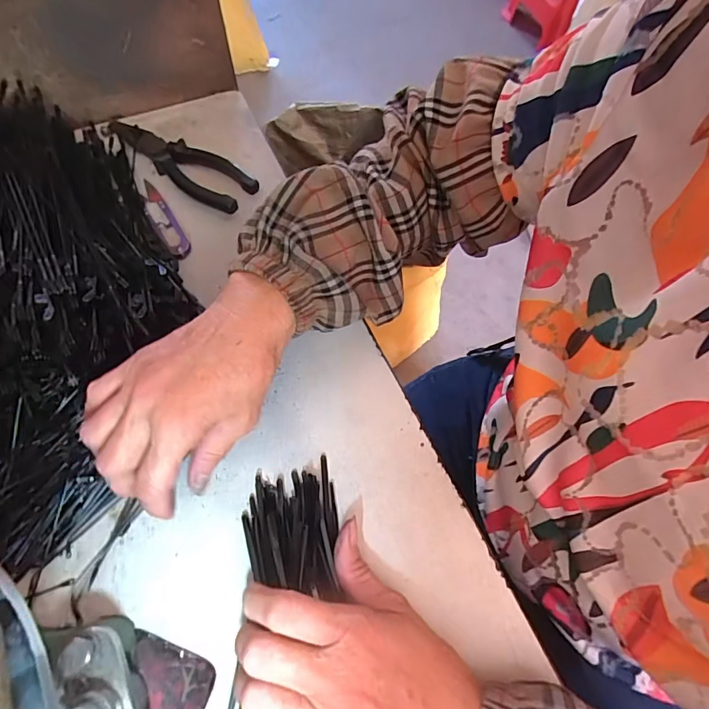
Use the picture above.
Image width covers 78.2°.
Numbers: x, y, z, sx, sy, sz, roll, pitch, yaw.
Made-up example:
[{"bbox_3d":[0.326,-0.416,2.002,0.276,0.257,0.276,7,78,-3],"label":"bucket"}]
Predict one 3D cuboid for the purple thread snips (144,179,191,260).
[{"bbox_3d":[-0.171,-0.121,0.387,0.023,0.015,0.097,-27,69,-14],"label":"purple thread snips"}]

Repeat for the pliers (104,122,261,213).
[{"bbox_3d":[-0.170,-0.184,0.416,0.173,0.017,0.059,28,67,10],"label":"pliers"}]

